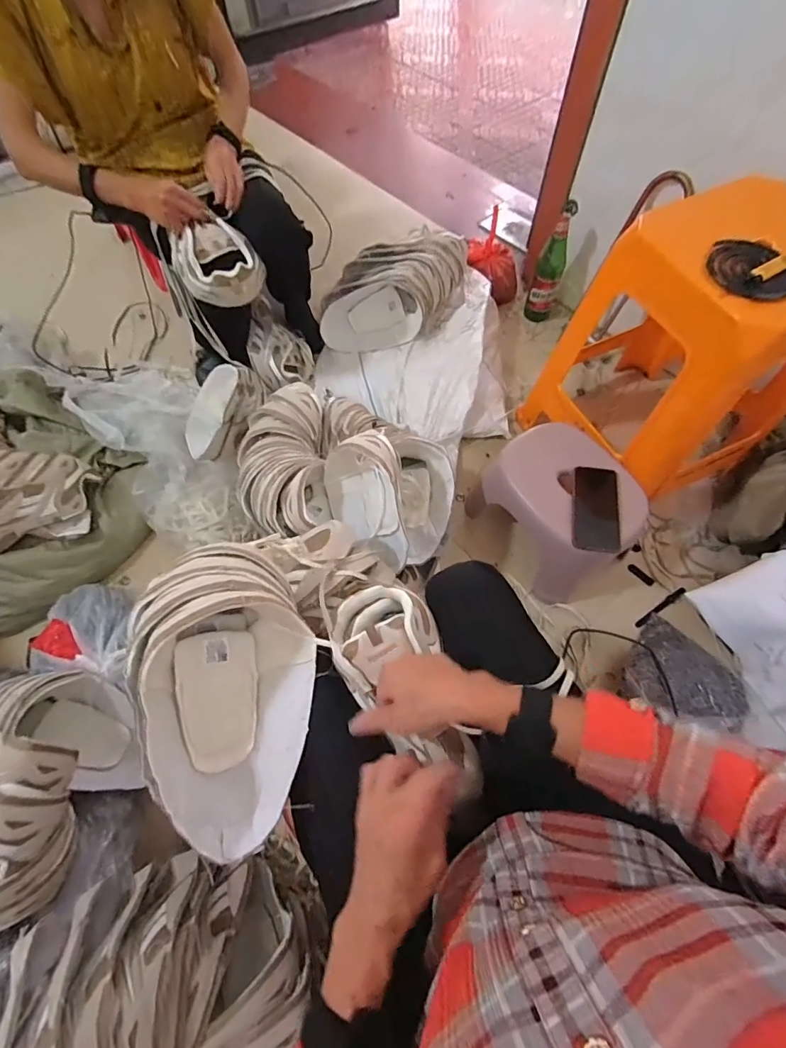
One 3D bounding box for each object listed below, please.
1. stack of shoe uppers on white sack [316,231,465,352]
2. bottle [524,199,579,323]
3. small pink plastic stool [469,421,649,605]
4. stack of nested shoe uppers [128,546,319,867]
[{"bbox_3d":[0.004,-0.564,1.085,0.366,0.161,0.188,-6,65,-2],"label":"stack of shoe uppers on white sack"},{"bbox_3d":[0.400,-0.647,1.132,0.072,0.281,0.082,17,67,9],"label":"bottle"},{"bbox_3d":[0.323,-0.019,0.881,0.216,0.209,0.274,-29,68,-12],"label":"small pink plastic stool"},{"bbox_3d":[-0.165,0.151,0.452,0.161,0.113,0.301,-23,67,-9],"label":"stack of nested shoe uppers"}]

